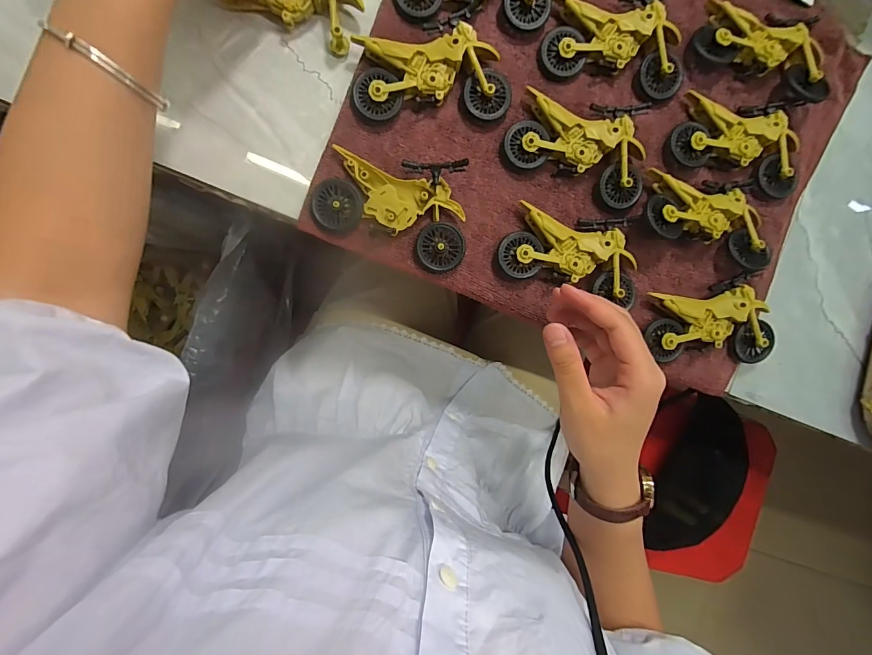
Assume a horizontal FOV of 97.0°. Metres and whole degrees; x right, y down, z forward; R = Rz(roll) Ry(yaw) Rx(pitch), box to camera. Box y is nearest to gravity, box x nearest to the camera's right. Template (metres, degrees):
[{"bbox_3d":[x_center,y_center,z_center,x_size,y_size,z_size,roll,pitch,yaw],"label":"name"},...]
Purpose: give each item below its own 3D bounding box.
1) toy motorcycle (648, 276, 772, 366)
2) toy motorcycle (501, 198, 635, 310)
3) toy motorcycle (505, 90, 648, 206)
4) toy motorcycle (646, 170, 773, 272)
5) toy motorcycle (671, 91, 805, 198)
[{"bbox_3d":[0.238,-0.007,0.333,0.113,0.026,0.070,1,93,-7],"label":"toy motorcycle"},{"bbox_3d":[0.111,-0.062,0.310,0.113,0.021,0.063,13,92,-7],"label":"toy motorcycle"},{"bbox_3d":[0.112,-0.140,0.305,0.110,0.020,0.076,4,93,-7],"label":"toy motorcycle"},{"bbox_3d":[0.219,-0.089,0.317,0.107,0.029,0.071,3,93,-7],"label":"toy motorcycle"},{"bbox_3d":[0.251,-0.153,0.324,0.108,0.022,0.074,2,93,-7],"label":"toy motorcycle"}]

